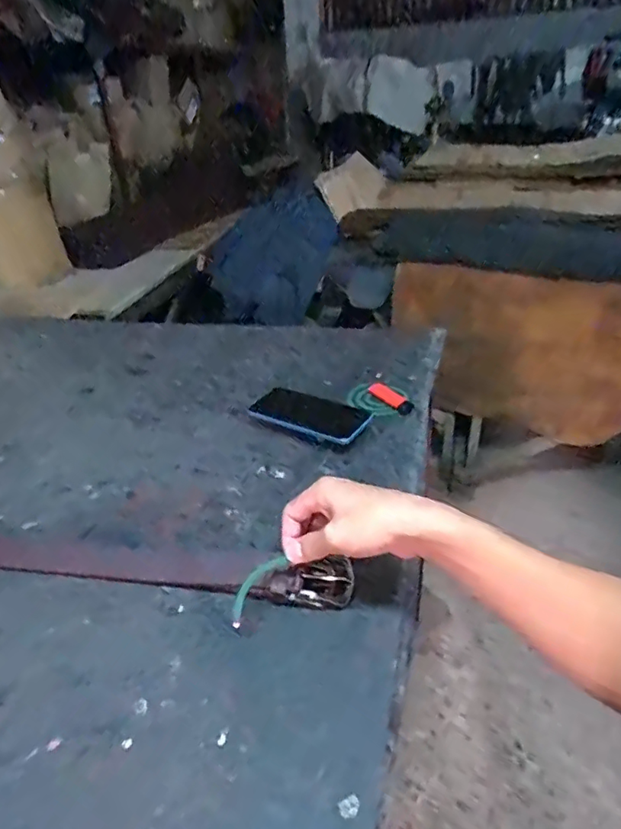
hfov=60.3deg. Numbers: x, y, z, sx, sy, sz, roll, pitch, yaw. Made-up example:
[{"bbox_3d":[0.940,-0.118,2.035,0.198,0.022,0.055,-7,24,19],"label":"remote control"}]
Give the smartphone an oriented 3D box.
[{"bbox_3d":[-0.004,-0.001,0.752,0.160,0.014,0.092,19,38,26],"label":"smartphone"}]

